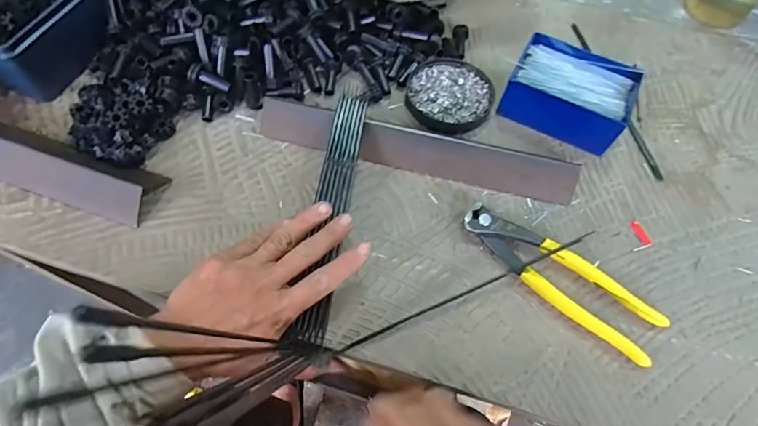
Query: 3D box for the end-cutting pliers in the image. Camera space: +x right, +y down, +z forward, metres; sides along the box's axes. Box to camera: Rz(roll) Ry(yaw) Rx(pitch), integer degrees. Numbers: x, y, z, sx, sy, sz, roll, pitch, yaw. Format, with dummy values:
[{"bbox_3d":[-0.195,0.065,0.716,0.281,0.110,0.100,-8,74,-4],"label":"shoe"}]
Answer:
[{"bbox_3d":[0.139,0.048,0.329,0.163,0.016,0.044,36,65,15],"label":"end-cutting pliers"}]

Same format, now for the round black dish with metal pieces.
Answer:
[{"bbox_3d":[0.069,-0.115,0.413,0.082,0.014,0.087,2,61,-3],"label":"round black dish with metal pieces"}]

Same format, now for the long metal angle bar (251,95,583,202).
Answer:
[{"bbox_3d":[0.032,-0.058,0.374,0.280,0.027,0.038,14,61,4],"label":"long metal angle bar"}]

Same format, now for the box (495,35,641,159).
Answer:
[{"bbox_3d":[0.179,-0.113,0.400,0.105,0.044,0.082,27,63,11],"label":"box"}]

